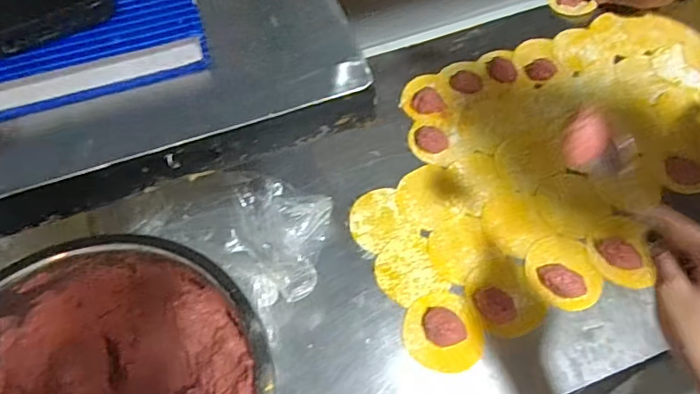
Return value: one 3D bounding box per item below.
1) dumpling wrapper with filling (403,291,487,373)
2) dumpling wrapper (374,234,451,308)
[{"bbox_3d":[0.096,0.137,0.512,0.078,0.011,0.077,-1,62,1],"label":"dumpling wrapper with filling"},{"bbox_3d":[0.063,0.080,0.551,0.067,0.004,0.075,-18,63,-8],"label":"dumpling wrapper"}]

